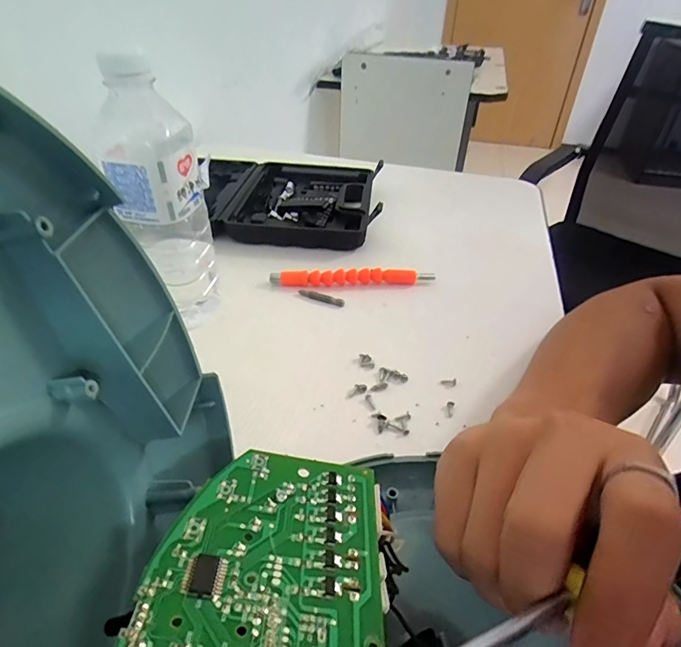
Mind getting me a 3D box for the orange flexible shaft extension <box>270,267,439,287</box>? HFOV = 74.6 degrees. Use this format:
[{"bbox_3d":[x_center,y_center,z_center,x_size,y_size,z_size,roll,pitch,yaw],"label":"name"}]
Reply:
[{"bbox_3d":[0.013,-0.048,0.465,0.168,0.018,0.016,1,38,-4],"label":"orange flexible shaft extension"}]

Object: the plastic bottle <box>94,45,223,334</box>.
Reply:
[{"bbox_3d":[-0.143,-0.097,0.359,0.070,0.203,0.073,-15,42,-22],"label":"plastic bottle"}]

